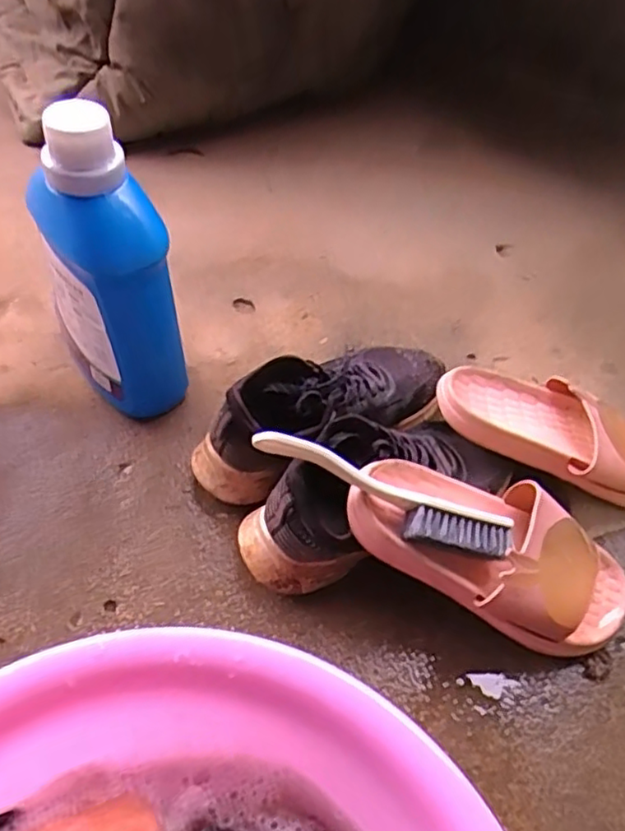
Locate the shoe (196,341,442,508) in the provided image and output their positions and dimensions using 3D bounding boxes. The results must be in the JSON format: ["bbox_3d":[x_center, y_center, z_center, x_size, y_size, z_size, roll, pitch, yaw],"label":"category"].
[{"bbox_3d":[0.013,-0.008,0.598,0.248,0.088,0.089,-22,56,-22],"label":"shoe"}]

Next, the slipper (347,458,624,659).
[{"bbox_3d":[0.142,0.104,0.499,0.237,0.058,0.095,24,51,-6],"label":"slipper"}]

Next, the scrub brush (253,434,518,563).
[{"bbox_3d":[0.052,0.054,0.465,0.195,0.028,0.037,27,51,-4],"label":"scrub brush"}]

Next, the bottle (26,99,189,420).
[{"bbox_3d":[-0.171,-0.111,0.557,0.094,0.267,0.090,-17,54,-19],"label":"bottle"}]

